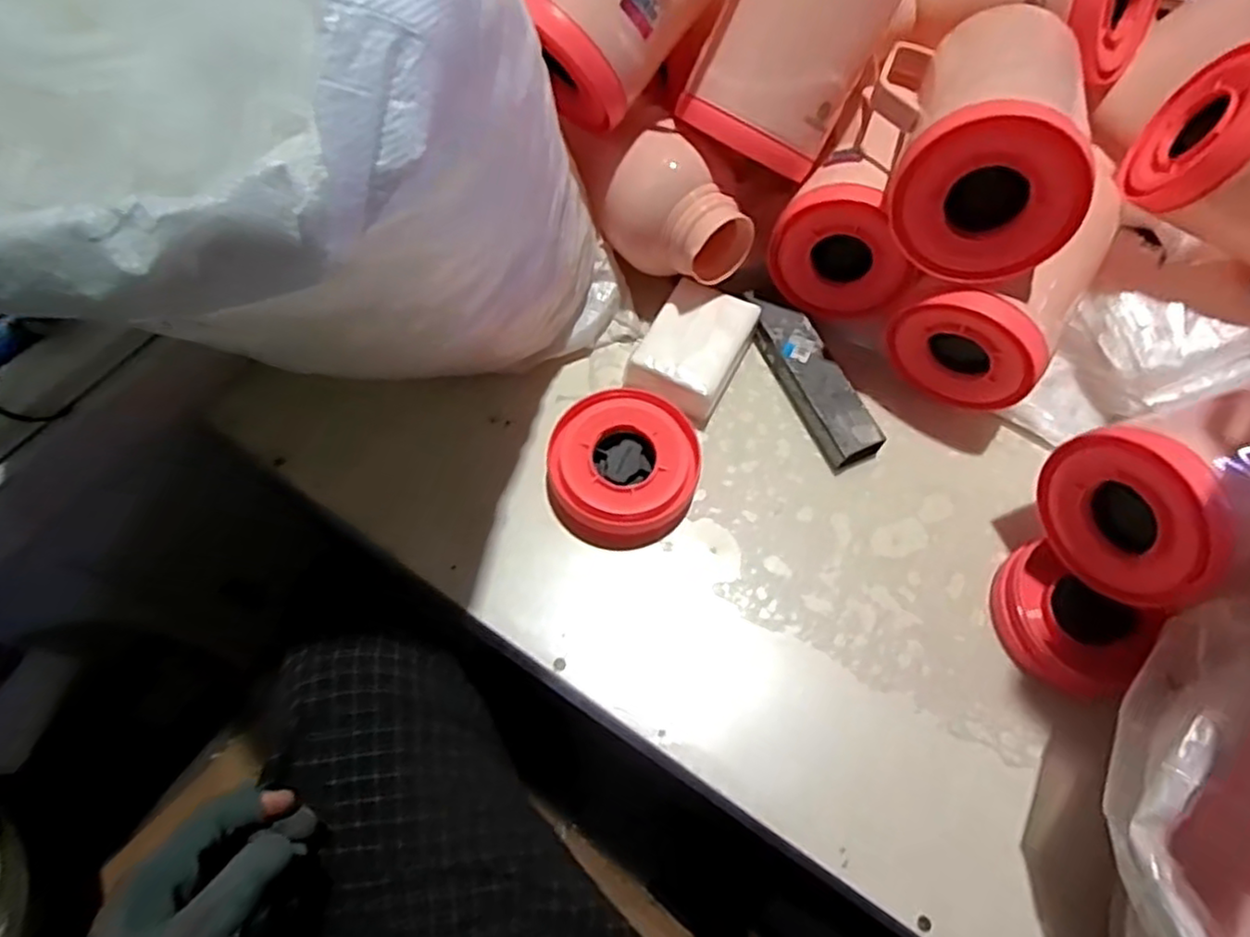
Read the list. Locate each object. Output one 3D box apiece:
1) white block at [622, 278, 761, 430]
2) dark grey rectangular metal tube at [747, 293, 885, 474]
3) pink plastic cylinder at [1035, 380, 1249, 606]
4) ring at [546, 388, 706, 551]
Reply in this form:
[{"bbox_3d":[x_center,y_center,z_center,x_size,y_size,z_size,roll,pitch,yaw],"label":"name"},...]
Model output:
[{"bbox_3d":[0.062,-0.110,0.650,0.088,0.043,0.132,26,67,11],"label":"white block"},{"bbox_3d":[0.177,-0.086,0.657,0.049,0.033,0.184,-22,67,-11],"label":"dark grey rectangular metal tube"},{"bbox_3d":[0.440,0.006,0.509,0.183,0.136,0.125,-19,66,-10],"label":"pink plastic cylinder"},{"bbox_3d":[-0.001,0.001,0.595,0.126,0.054,0.134,1,64,-1],"label":"ring"}]

